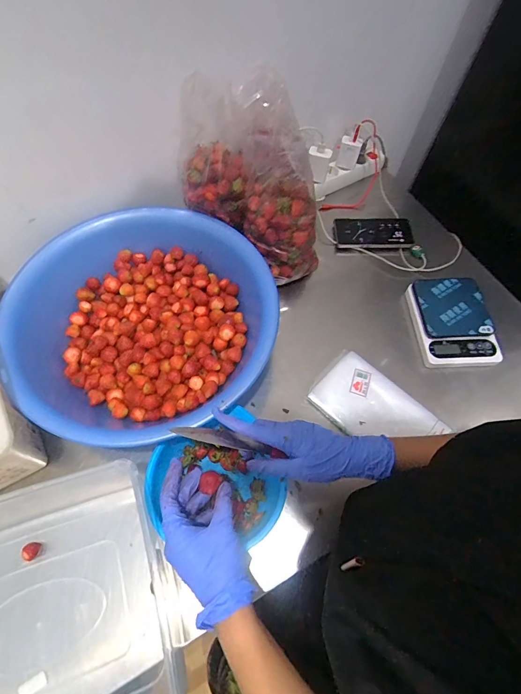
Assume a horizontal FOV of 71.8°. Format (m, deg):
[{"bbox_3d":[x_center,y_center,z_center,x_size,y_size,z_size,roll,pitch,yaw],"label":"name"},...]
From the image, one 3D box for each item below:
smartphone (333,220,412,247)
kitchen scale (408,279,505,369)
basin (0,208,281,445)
[{"bbox_3d":[0.243,-0.248,0.778,0.162,0.017,0.072,0,63,-2],"label":"smartphone"},{"bbox_3d":[0.357,-0.050,0.676,0.140,0.030,0.181,-4,63,-4],"label":"kitchen scale"},{"bbox_3d":[-0.185,-0.055,0.613,0.398,0.121,0.352,-14,64,-8],"label":"basin"}]

